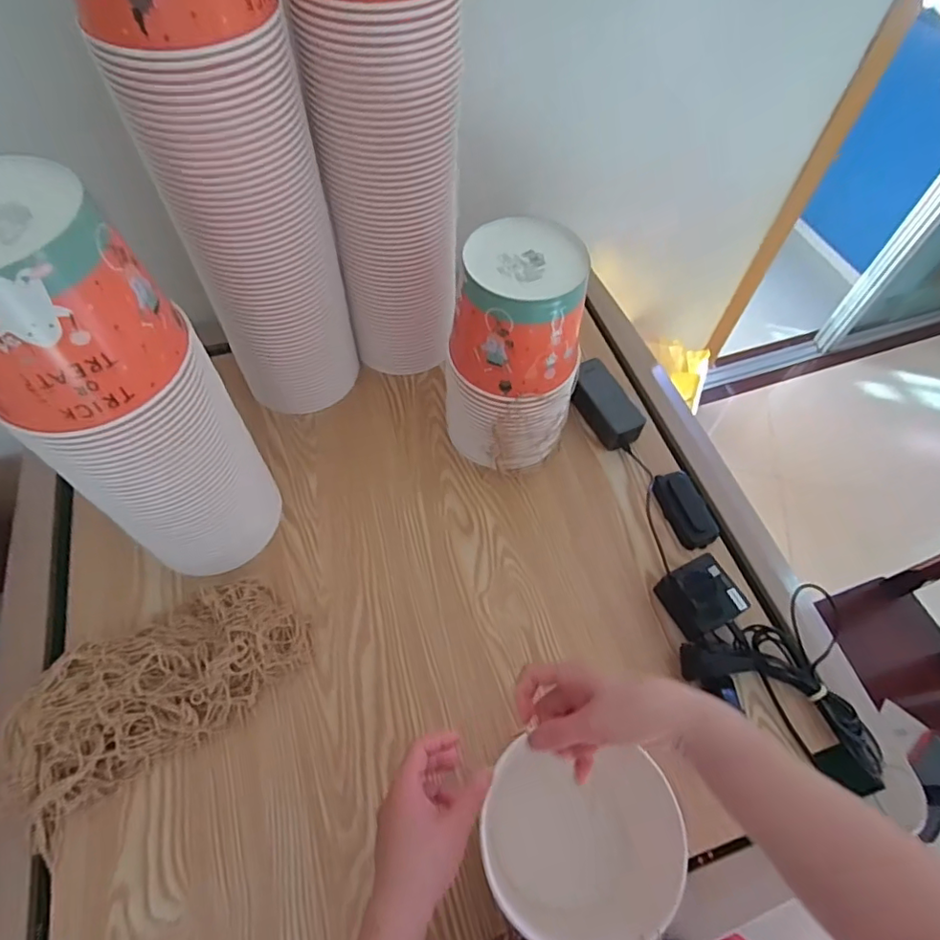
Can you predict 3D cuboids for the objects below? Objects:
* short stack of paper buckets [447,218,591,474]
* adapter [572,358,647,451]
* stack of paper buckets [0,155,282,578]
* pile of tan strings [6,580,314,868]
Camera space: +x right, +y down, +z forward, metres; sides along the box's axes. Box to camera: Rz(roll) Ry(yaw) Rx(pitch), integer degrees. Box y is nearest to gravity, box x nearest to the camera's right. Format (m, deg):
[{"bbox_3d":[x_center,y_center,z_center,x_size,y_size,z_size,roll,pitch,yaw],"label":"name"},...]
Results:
[{"bbox_3d":[0.052,-0.125,0.678,0.154,0.293,0.140,8,58,3],"label":"short stack of paper buckets"},{"bbox_3d":[0.193,-0.092,0.796,0.055,0.060,0.125,-23,61,-15],"label":"adapter"},{"bbox_3d":[-0.312,-0.046,0.533,0.153,0.436,0.133,-37,66,-22],"label":"stack of paper buckets"},{"bbox_3d":[-0.325,0.223,0.588,0.299,0.062,0.150,-28,63,-18],"label":"pile of tan strings"}]

